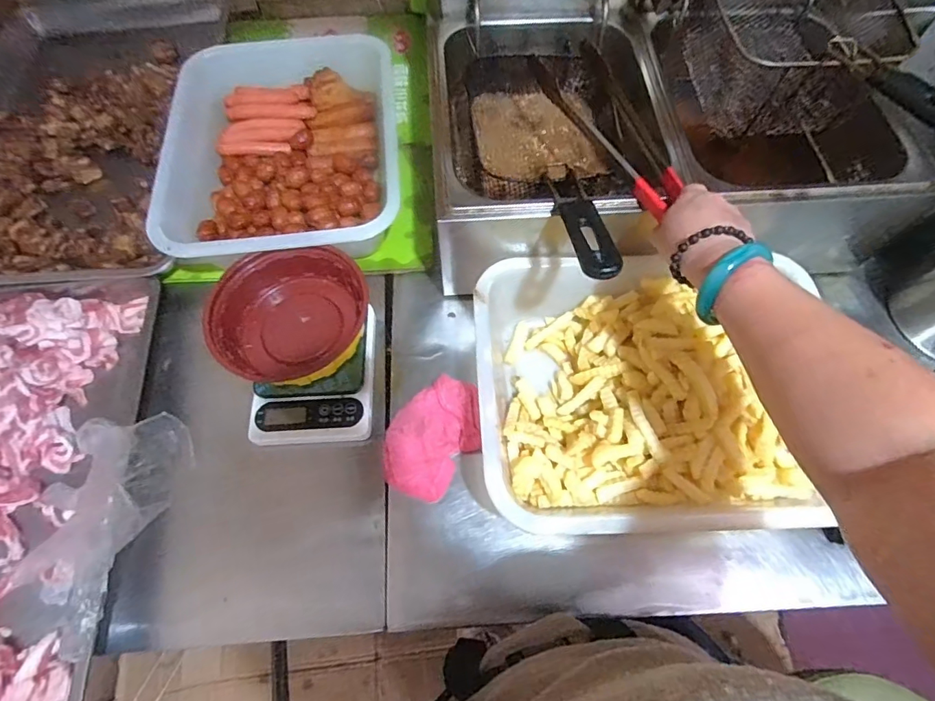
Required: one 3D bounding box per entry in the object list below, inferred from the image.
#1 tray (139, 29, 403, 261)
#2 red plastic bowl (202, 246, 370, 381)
[{"bbox_3d":[-0.240,-0.265,0.660,0.293,0.091,0.365,-3,65,-1],"label":"tray"},{"bbox_3d":[-0.202,-0.042,0.565,0.173,0.067,0.164,0,68,-2],"label":"red plastic bowl"}]

